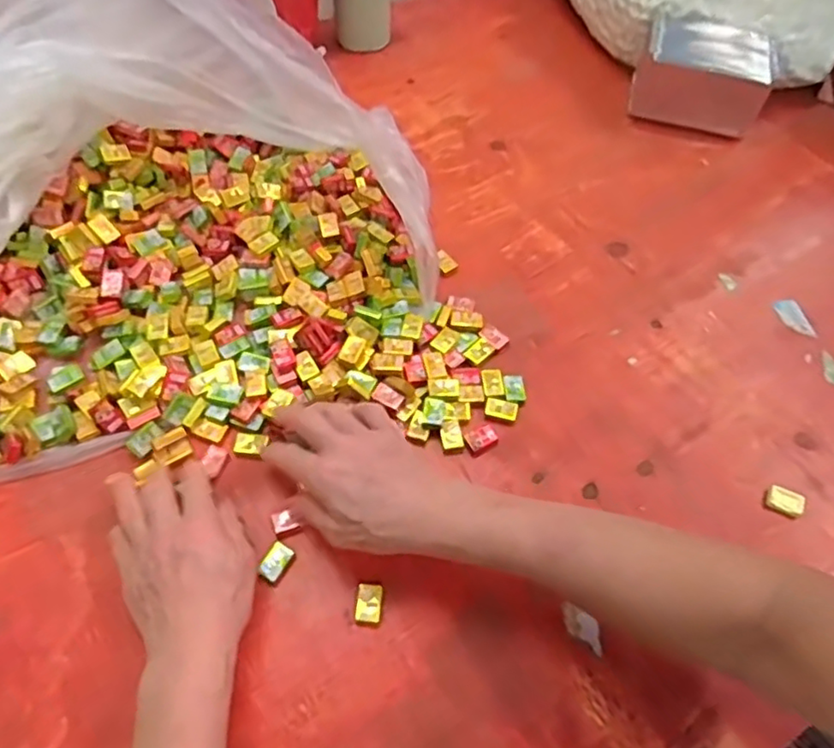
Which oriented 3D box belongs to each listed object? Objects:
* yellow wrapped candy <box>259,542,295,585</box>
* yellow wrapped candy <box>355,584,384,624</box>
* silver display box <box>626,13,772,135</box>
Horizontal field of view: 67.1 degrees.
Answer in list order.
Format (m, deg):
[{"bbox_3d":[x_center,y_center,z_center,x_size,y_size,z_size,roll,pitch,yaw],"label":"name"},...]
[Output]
[{"bbox_3d":[-0.100,0.134,0.445,0.016,0.010,0.026,26,60,13],"label":"yellow wrapped candy"},{"bbox_3d":[-0.033,0.159,0.436,0.018,0.007,0.027,4,57,-1],"label":"yellow wrapped candy"},{"bbox_3d":[0.329,-0.347,0.733,0.139,0.077,0.088,18,58,8],"label":"silver display box"}]

